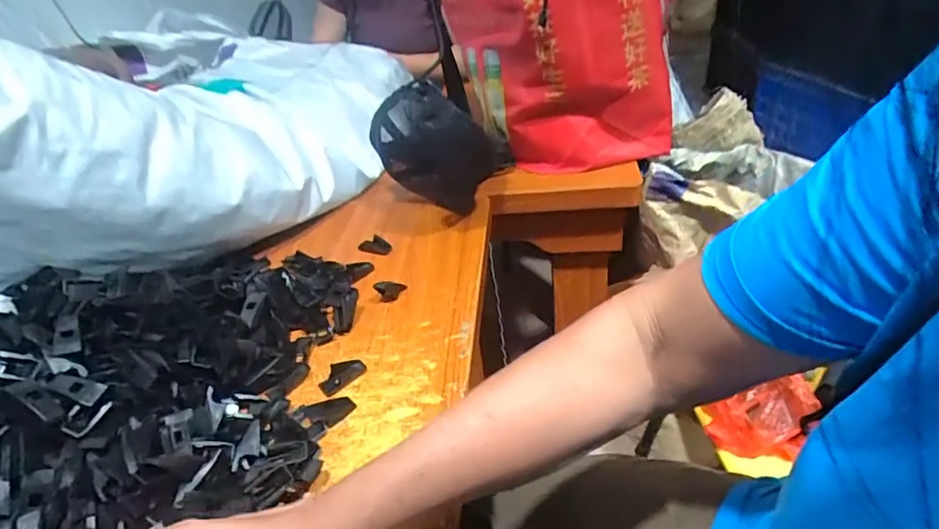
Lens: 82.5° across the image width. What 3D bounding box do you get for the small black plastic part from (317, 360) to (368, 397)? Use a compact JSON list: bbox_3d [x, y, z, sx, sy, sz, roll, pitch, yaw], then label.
[{"bbox_3d":[-0.111,0.095,0.464,0.021,0.008,0.041,23,45,36],"label":"small black plastic part"}]

